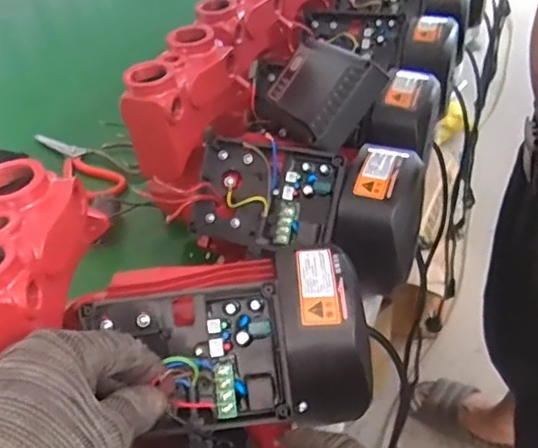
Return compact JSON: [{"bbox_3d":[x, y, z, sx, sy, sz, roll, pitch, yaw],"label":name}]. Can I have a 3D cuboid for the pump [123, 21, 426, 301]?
[{"bbox_3d":[0.012,-0.058,0.504,0.241,0.160,0.169,9,42,16],"label":"pump"}]

